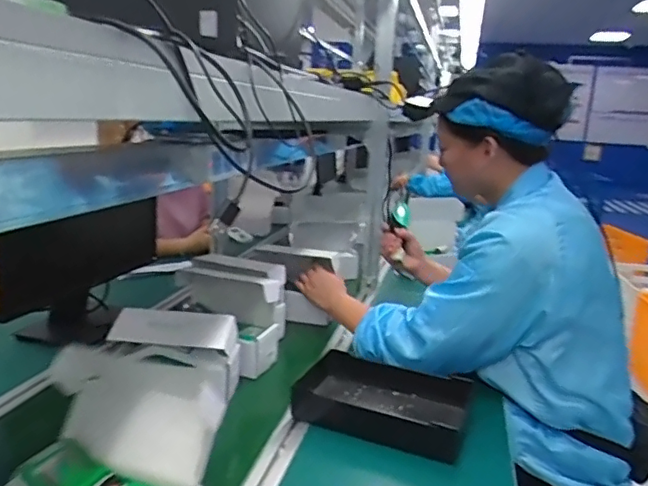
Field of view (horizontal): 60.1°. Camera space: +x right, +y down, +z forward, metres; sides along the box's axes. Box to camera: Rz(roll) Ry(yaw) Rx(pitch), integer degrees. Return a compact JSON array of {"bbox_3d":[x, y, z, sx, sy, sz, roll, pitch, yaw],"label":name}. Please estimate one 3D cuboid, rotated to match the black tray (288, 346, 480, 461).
[{"bbox_3d":[0.085,0.252,0.893,0.273,0.057,0.179,9,15,16],"label":"black tray"}]

